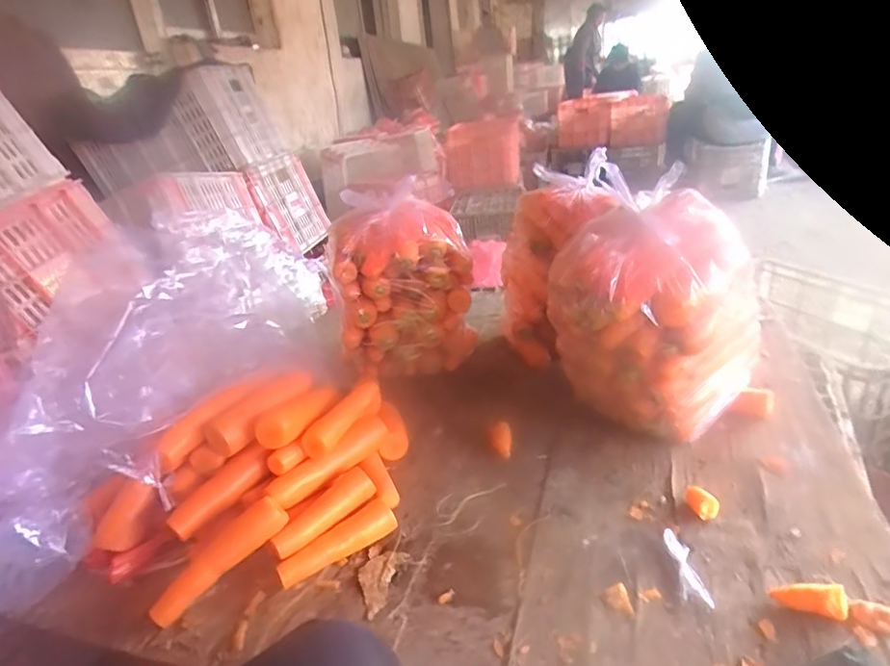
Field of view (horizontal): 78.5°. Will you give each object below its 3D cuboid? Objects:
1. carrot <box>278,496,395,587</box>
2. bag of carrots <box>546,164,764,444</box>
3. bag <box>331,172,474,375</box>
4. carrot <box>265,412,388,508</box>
[{"bbox_3d":[-0.125,0.250,0.646,0.144,0.034,0.032,-22,29,-29],"label":"carrot"},{"bbox_3d":[0.269,-0.005,0.732,0.238,0.335,0.199,10,30,33],"label":"bag of carrots"},{"bbox_3d":[-0.076,-0.081,1.015,0.250,0.322,0.171,-4,25,7],"label":"bag"},{"bbox_3d":[-0.147,0.163,0.717,0.043,0.037,0.182,17,35,42],"label":"carrot"}]

